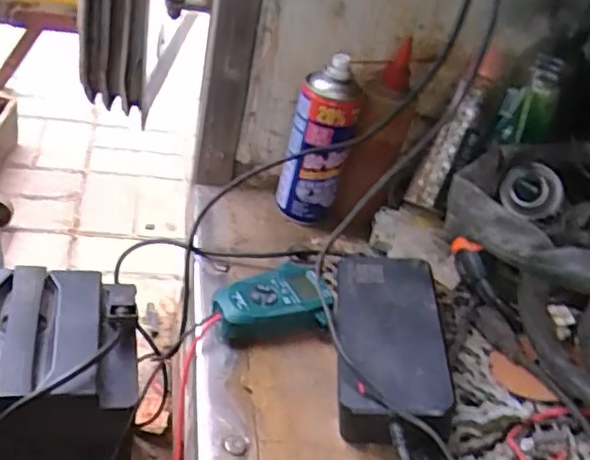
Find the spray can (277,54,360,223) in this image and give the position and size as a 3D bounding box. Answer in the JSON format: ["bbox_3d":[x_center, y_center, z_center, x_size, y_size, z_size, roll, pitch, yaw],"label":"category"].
[{"bbox_3d":[0.025,-0.089,0.640,0.065,0.170,0.057,16,35,0],"label":"spray can"}]

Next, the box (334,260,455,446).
[{"bbox_3d":[0.075,0.093,0.507,0.083,0.054,0.182,12,36,-4],"label":"box"}]

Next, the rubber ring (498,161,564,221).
[{"bbox_3d":[0.216,-0.037,0.554,0.054,0.023,0.054,18,78,30],"label":"rubber ring"}]

